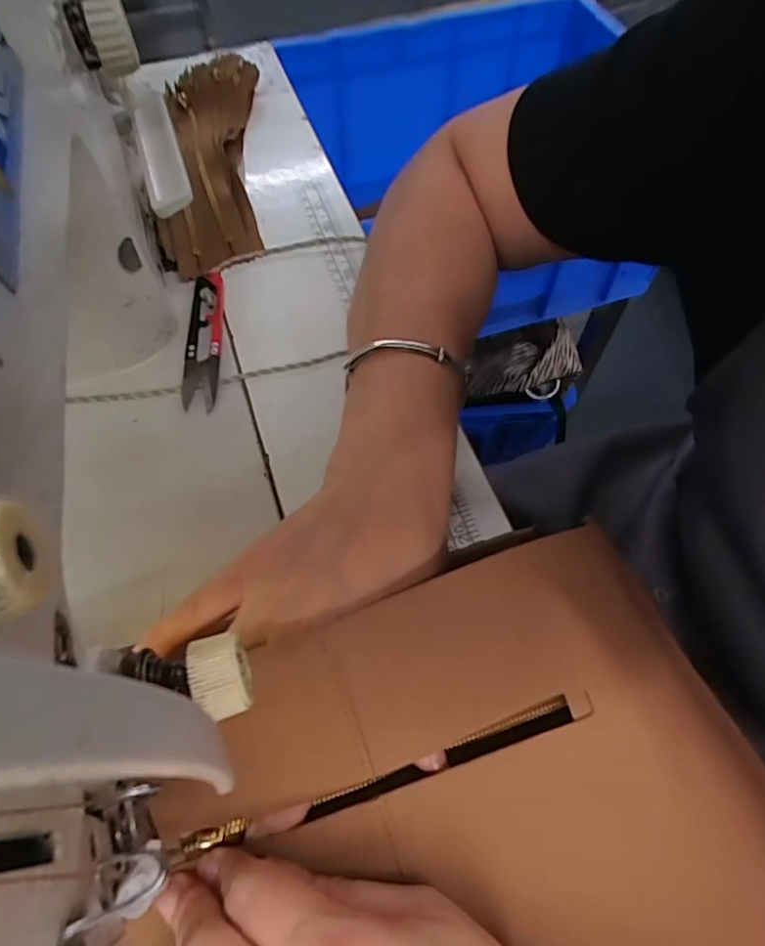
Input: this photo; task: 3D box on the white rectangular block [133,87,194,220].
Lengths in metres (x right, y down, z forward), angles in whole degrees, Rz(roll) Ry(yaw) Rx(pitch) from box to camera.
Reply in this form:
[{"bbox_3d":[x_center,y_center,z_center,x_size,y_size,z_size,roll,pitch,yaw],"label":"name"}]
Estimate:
[{"bbox_3d":[-0.137,-0.198,0.346,0.025,0.020,0.105,-17,62,-9],"label":"white rectangular block"}]

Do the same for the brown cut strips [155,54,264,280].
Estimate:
[{"bbox_3d":[-0.130,-0.235,0.430,0.068,0.024,0.211,-4,65,-7],"label":"brown cut strips"}]

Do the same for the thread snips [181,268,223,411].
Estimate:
[{"bbox_3d":[-0.111,-0.084,0.352,0.023,0.011,0.099,-6,61,-3],"label":"thread snips"}]

